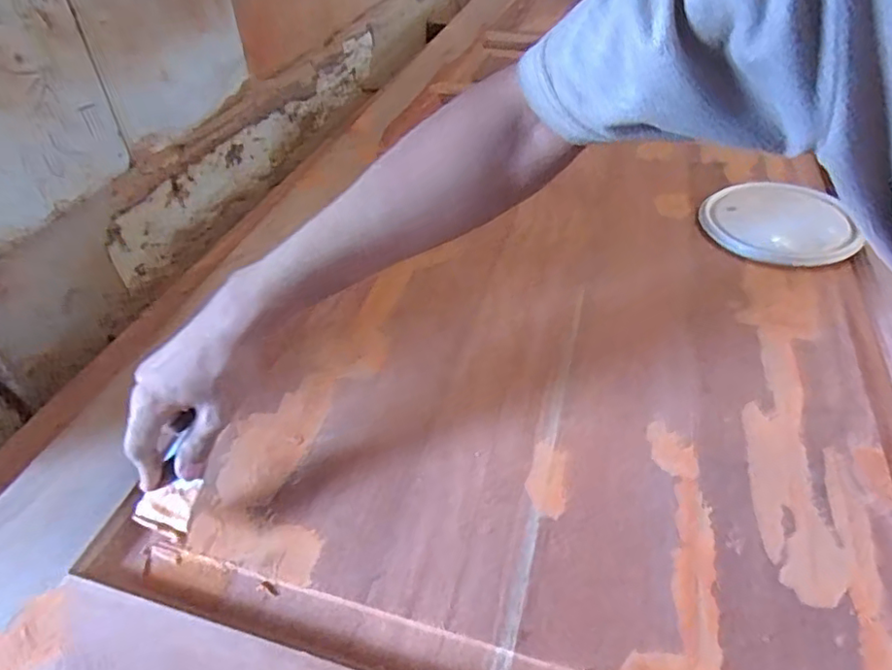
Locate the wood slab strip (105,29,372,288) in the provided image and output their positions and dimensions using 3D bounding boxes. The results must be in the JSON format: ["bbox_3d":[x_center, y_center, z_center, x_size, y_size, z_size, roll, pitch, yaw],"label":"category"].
[{"bbox_3d":[-0.313,-0.374,1.071,0.011,0.114,0.847,12,45,13],"label":"wood slab strip"}]

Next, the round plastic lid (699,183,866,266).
[{"bbox_3d":[0.393,-0.138,0.695,0.140,0.017,0.150,-17,49,5],"label":"round plastic lid"}]

